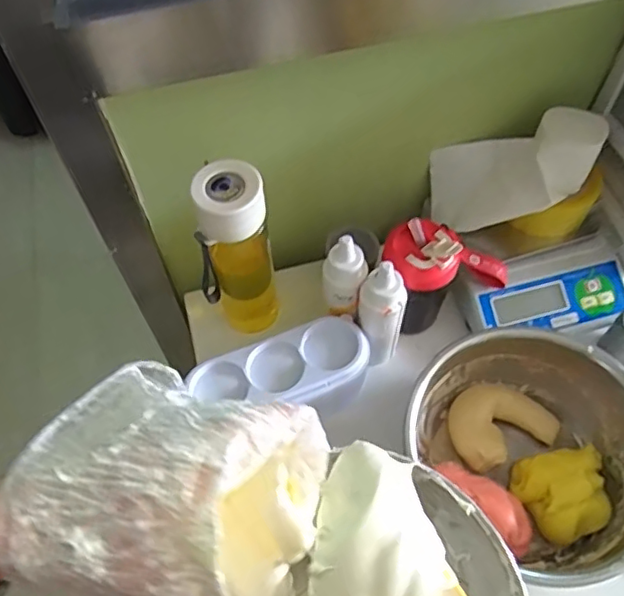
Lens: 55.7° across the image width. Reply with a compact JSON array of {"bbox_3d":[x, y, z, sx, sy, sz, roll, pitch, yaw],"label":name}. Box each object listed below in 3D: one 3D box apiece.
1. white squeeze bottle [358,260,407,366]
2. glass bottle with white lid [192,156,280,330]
[{"bbox_3d":[0.078,0.024,0.678,0.051,0.169,0.044,9,59,7],"label":"white squeeze bottle"},{"bbox_3d":[-0.087,-0.041,0.695,0.078,0.262,0.071,-1,58,2],"label":"glass bottle with white lid"}]

